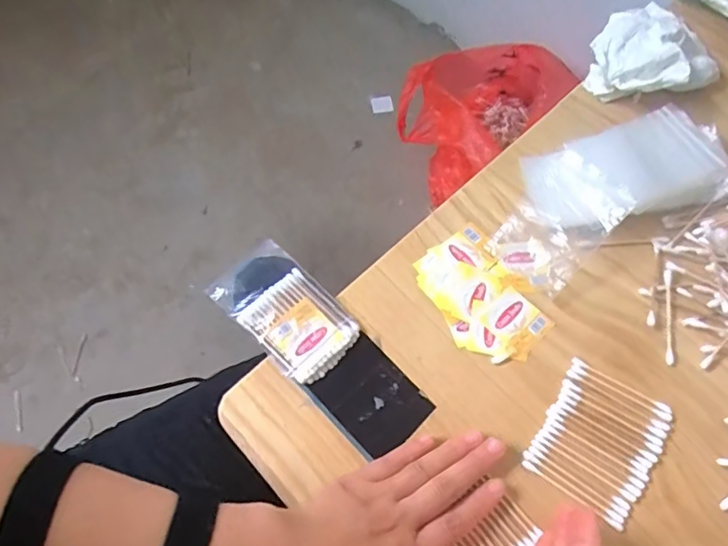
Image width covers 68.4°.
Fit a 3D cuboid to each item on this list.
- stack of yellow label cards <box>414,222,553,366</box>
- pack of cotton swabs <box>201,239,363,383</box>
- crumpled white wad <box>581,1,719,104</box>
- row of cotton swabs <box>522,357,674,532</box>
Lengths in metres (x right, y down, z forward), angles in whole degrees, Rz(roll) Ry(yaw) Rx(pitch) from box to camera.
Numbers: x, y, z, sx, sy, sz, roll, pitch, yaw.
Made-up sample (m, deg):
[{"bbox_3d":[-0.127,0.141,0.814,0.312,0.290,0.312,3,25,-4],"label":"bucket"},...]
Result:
[{"bbox_3d":[0.088,0.017,0.406,0.068,0.007,0.103,-29,70,-9],"label":"stack of yellow label cards"},{"bbox_3d":[-0.058,0.027,0.400,0.108,0.012,0.064,42,75,16],"label":"pack of cotton swabs"},{"bbox_3d":[0.245,-0.184,0.459,0.105,0.037,0.088,37,74,15],"label":"crumpled white wad"},{"bbox_3d":[0.158,0.112,0.361,0.073,0.004,0.085,32,73,13],"label":"row of cotton swabs"}]

